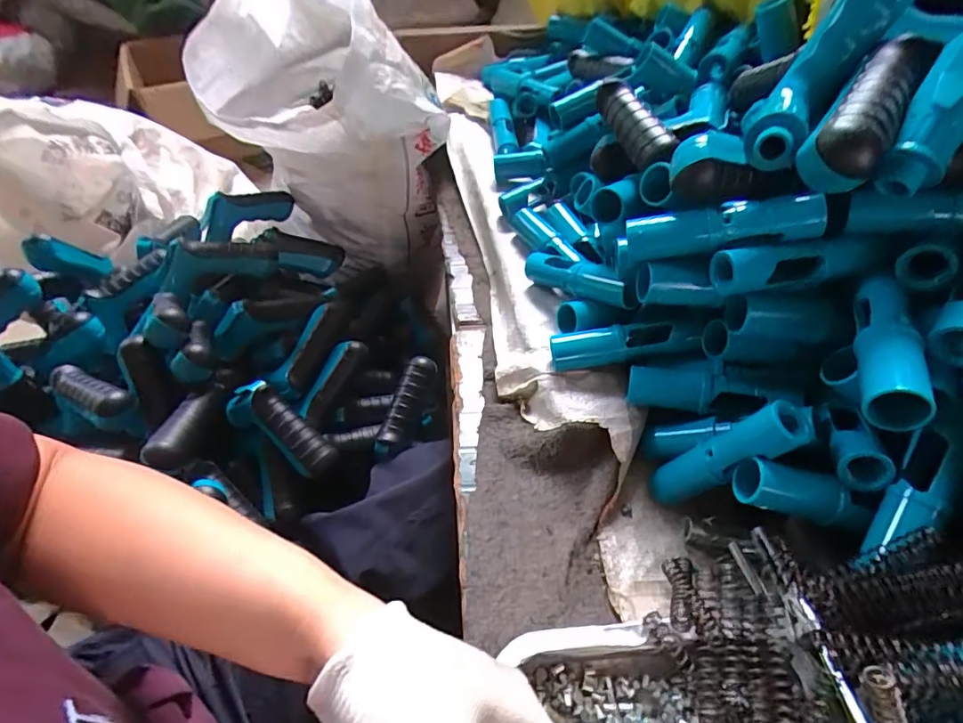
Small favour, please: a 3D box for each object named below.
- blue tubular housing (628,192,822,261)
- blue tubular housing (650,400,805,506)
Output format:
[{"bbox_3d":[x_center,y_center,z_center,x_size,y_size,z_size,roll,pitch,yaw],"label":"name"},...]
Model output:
[{"bbox_3d":[0.160,-0.091,0.348,0.119,0.029,0.031,-5,46,19],"label":"blue tubular housing"},{"bbox_3d":[0.159,0.067,0.352,0.025,0.121,0.024,23,47,-14],"label":"blue tubular housing"}]

